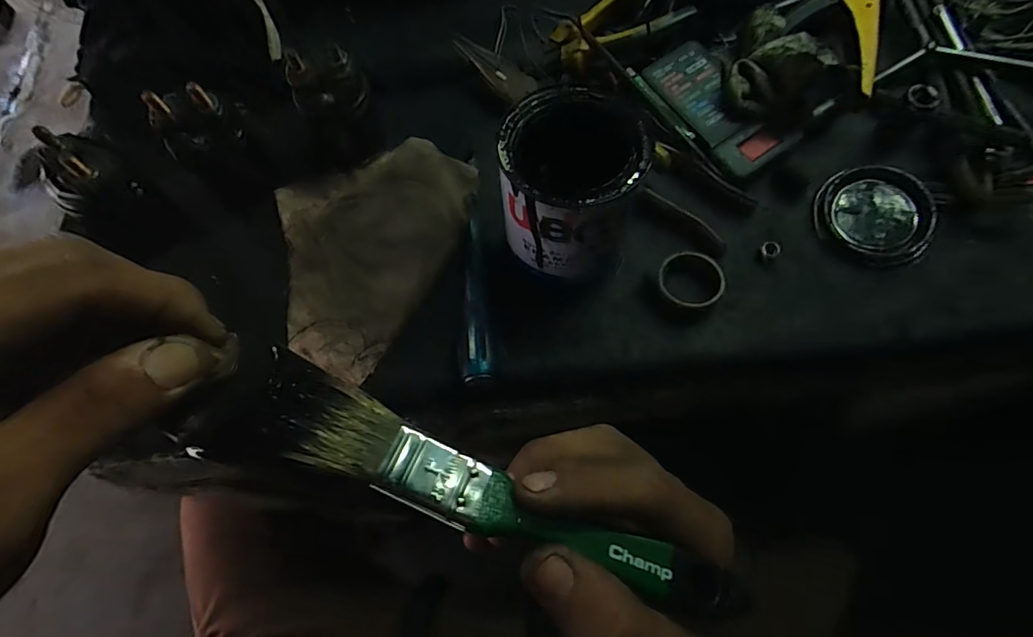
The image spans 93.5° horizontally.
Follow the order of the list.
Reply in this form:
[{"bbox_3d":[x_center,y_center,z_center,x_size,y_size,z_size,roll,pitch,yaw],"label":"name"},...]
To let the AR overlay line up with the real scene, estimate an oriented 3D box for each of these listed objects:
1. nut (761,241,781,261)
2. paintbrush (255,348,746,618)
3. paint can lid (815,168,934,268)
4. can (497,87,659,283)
[{"bbox_3d":[0.179,-0.048,0.343,0.013,0.008,0.012,0,68,1],"label":"nut"},{"bbox_3d":[-0.001,0.064,0.165,0.183,0.015,0.026,26,70,-5],"label":"paintbrush"},{"bbox_3d":[0.249,-0.072,0.338,0.070,0.009,0.066,-3,75,10],"label":"paint can lid"},{"bbox_3d":[0.031,-0.077,0.291,0.077,0.085,0.082,0,68,1],"label":"can"}]

